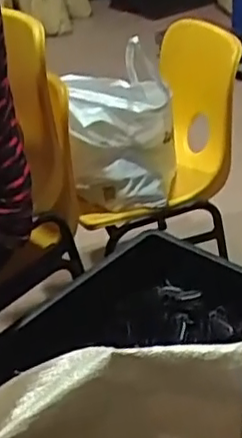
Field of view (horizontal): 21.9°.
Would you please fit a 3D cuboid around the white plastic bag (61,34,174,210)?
[{"bbox_3d":[0.007,-0.178,1.248,0.195,0.336,0.152,4,33,8],"label":"white plastic bag"}]

